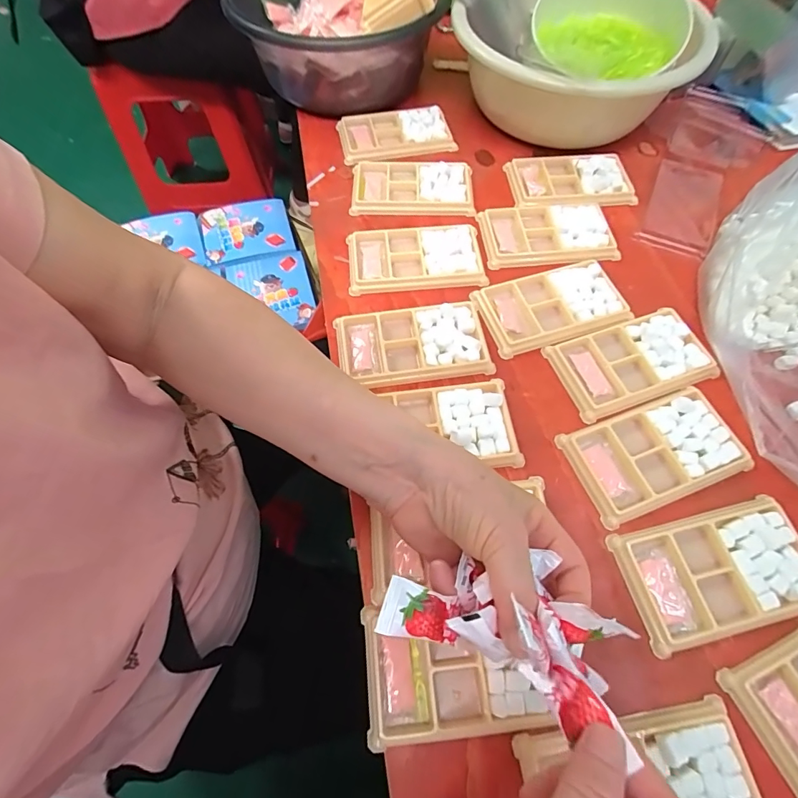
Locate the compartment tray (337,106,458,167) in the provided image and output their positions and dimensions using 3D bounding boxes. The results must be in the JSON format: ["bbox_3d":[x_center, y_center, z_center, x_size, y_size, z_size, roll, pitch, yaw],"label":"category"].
[{"bbox_3d":[-0.004,-0.325,0.526,0.132,0.015,0.074,-10,65,-4],"label":"compartment tray"}]

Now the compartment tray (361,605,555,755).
[{"bbox_3d":[0.035,0.179,0.285,0.112,0.012,0.077,-5,64,-2],"label":"compartment tray"}]

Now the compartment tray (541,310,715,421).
[{"bbox_3d":[0.208,-0.033,0.389,0.130,0.017,0.075,-18,66,-8],"label":"compartment tray"}]

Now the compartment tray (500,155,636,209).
[{"bbox_3d":[0.196,-0.246,0.487,0.135,0.013,0.076,0,64,0],"label":"compartment tray"}]

